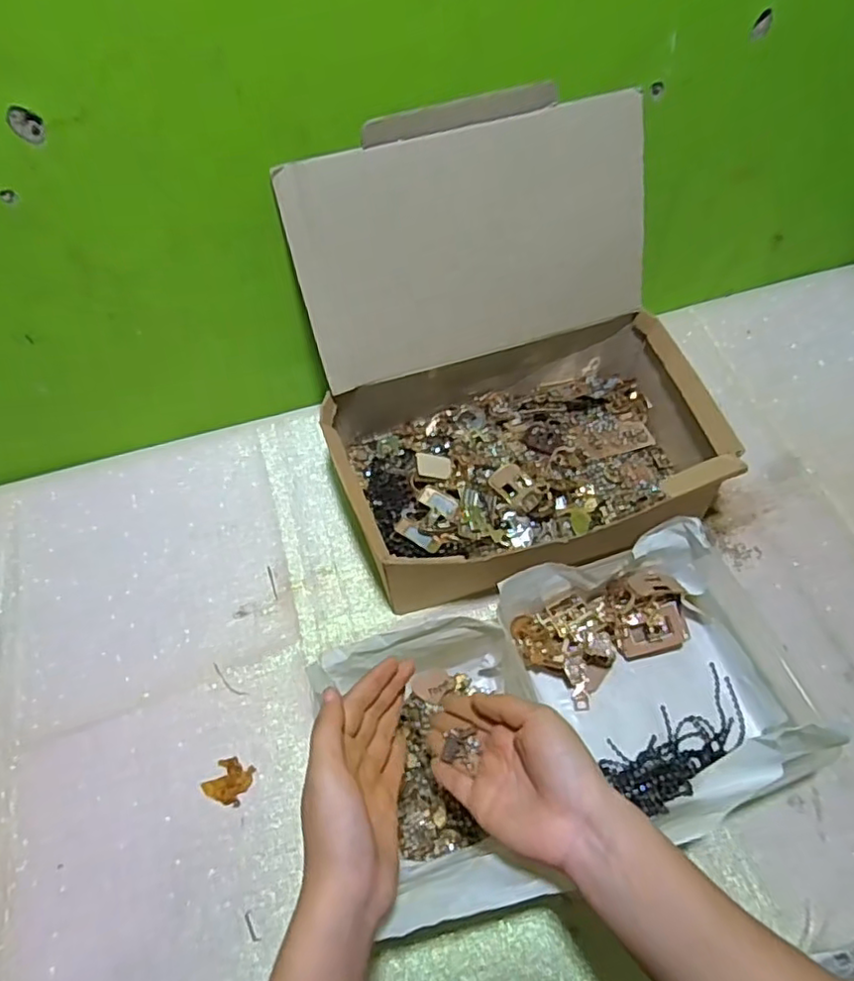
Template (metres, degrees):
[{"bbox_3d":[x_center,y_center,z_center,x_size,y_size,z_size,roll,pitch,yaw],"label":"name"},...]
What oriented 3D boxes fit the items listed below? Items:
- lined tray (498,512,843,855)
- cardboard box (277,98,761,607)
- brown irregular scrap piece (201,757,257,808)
[{"bbox_3d":[0.191,0.141,0.510,0.197,0.081,0.213,-24,62,-11],"label":"lined tray"},{"bbox_3d":[0.078,-0.101,0.548,0.321,0.276,0.309,-16,61,-6],"label":"cardboard box"},{"bbox_3d":[-0.162,0.237,0.517,0.034,0.004,0.033,21,63,14],"label":"brown irregular scrap piece"}]

